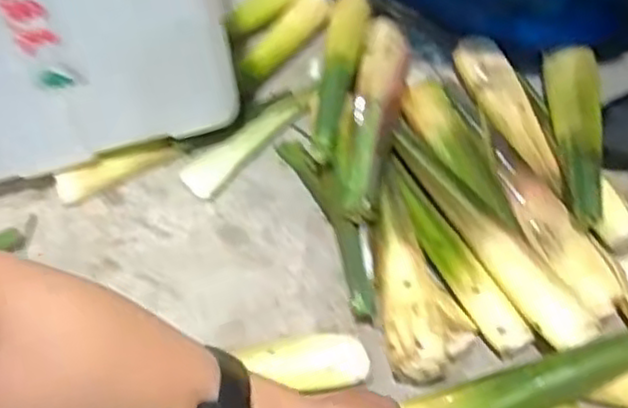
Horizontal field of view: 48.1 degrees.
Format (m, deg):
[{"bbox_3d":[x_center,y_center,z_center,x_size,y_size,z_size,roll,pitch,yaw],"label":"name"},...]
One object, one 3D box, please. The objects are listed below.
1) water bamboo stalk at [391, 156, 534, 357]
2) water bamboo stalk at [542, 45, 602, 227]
[{"bbox_3d":[0.143,0.049,0.743,0.037,0.027,0.237,-22,61,-14],"label":"water bamboo stalk"},{"bbox_3d":[0.297,-0.082,0.783,0.045,0.043,0.257,3,58,1],"label":"water bamboo stalk"}]

